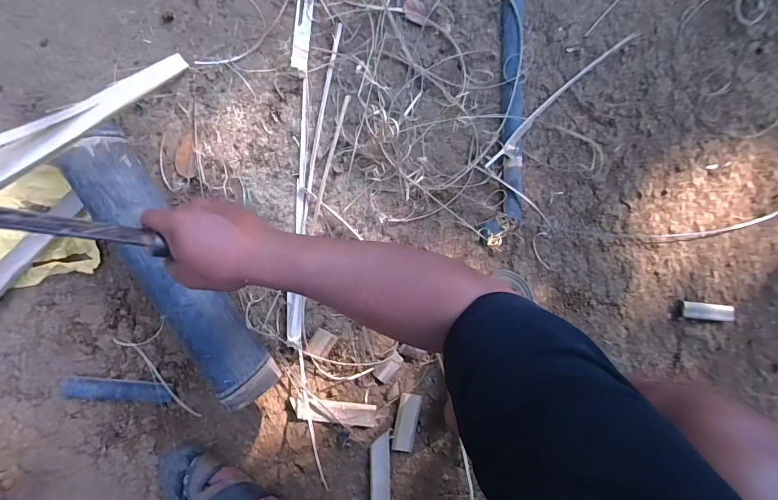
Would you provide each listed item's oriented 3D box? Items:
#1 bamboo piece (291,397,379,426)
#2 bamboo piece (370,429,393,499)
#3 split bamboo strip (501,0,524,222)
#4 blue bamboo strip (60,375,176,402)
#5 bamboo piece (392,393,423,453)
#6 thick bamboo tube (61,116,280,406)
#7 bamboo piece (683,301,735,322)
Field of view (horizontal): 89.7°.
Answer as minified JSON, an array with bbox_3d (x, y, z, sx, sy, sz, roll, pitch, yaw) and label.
[{"bbox_3d":[-0.094,0.277,0.667,0.144,0.020,0.037,10,91,-5],"label":"bamboo piece"},{"bbox_3d":[-0.014,0.387,0.681,0.036,0.006,0.140,1,92,-5],"label":"bamboo piece"},{"bbox_3d":[0.211,-0.242,0.664,0.040,0.020,0.375,-1,92,-5],"label":"split bamboo strip"},{"bbox_3d":[-0.438,0.228,0.634,0.165,0.012,0.037,7,91,-5],"label":"blue bamboo strip"},{"bbox_3d":[0.032,0.303,0.684,0.034,0.004,0.101,12,91,-5],"label":"bamboo piece"},{"bbox_3d":[-0.321,0.029,0.585,0.098,0.084,0.455,-33,98,-2],"label":"thick bamboo tube"},{"bbox_3d":[0.599,0.116,0.727,0.107,0.018,0.032,6,91,-5],"label":"bamboo piece"}]

